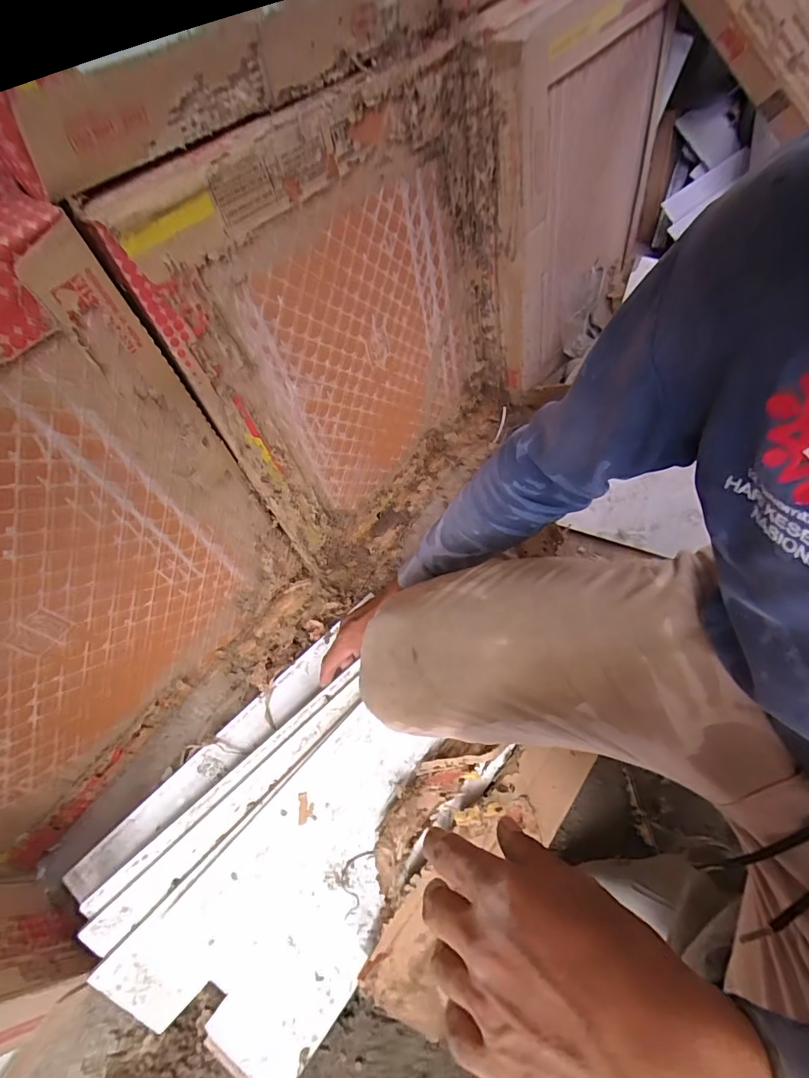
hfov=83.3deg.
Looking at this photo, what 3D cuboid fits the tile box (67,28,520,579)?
[{"bbox_3d":[-0.022,-0.259,0.626,0.075,0.517,0.520,26,63,29],"label":"tile box"}]

